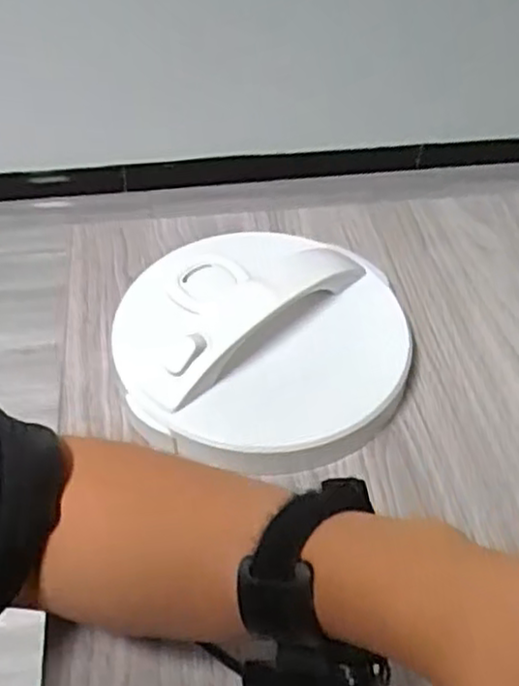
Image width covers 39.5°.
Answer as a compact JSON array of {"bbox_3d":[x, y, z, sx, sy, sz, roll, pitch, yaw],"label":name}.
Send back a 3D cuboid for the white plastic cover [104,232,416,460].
[{"bbox_3d":[0.004,-0.014,0.481,0.194,0.057,0.183,-5,54,-12],"label":"white plastic cover"}]

